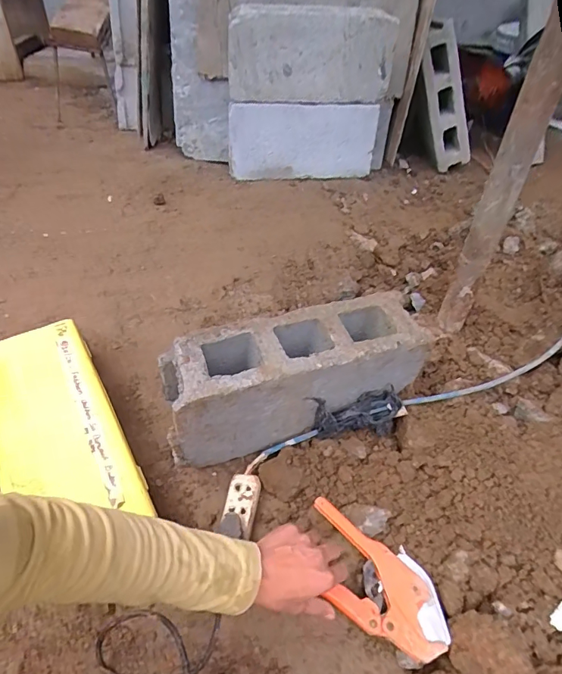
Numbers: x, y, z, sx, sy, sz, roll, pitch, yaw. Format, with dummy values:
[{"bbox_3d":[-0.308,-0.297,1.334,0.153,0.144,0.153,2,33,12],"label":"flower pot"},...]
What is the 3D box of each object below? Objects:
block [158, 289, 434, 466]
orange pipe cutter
[{"bbox_3d":[0.021,0.062,0.702,0.383,0.175,0.110,-13,44,-18],"label":"block"},{"bbox_3d":[0.114,0.304,0.571,0.205,0.028,0.104,26,46,23],"label":"orange pipe cutter"}]

